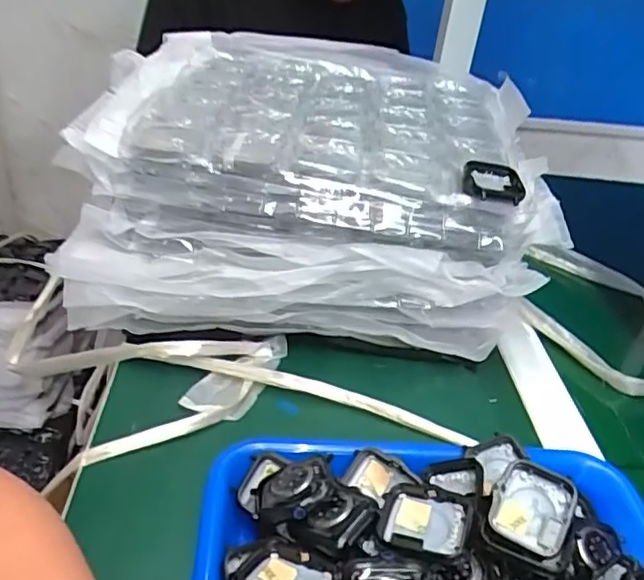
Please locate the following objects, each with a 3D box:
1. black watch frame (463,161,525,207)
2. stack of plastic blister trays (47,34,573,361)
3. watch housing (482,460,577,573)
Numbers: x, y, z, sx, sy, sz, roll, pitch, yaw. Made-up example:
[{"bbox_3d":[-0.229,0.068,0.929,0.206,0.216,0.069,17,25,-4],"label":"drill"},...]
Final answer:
[{"bbox_3d":[0.118,-0.075,0.412,0.040,0.012,0.045,13,34,9],"label":"black watch frame"},{"bbox_3d":[-0.014,-0.103,0.558,0.353,0.157,0.338,4,34,-4],"label":"stack of plastic blister trays"},{"bbox_3d":[0.107,0.115,0.307,0.040,0.009,0.048,18,62,21],"label":"watch housing"}]

